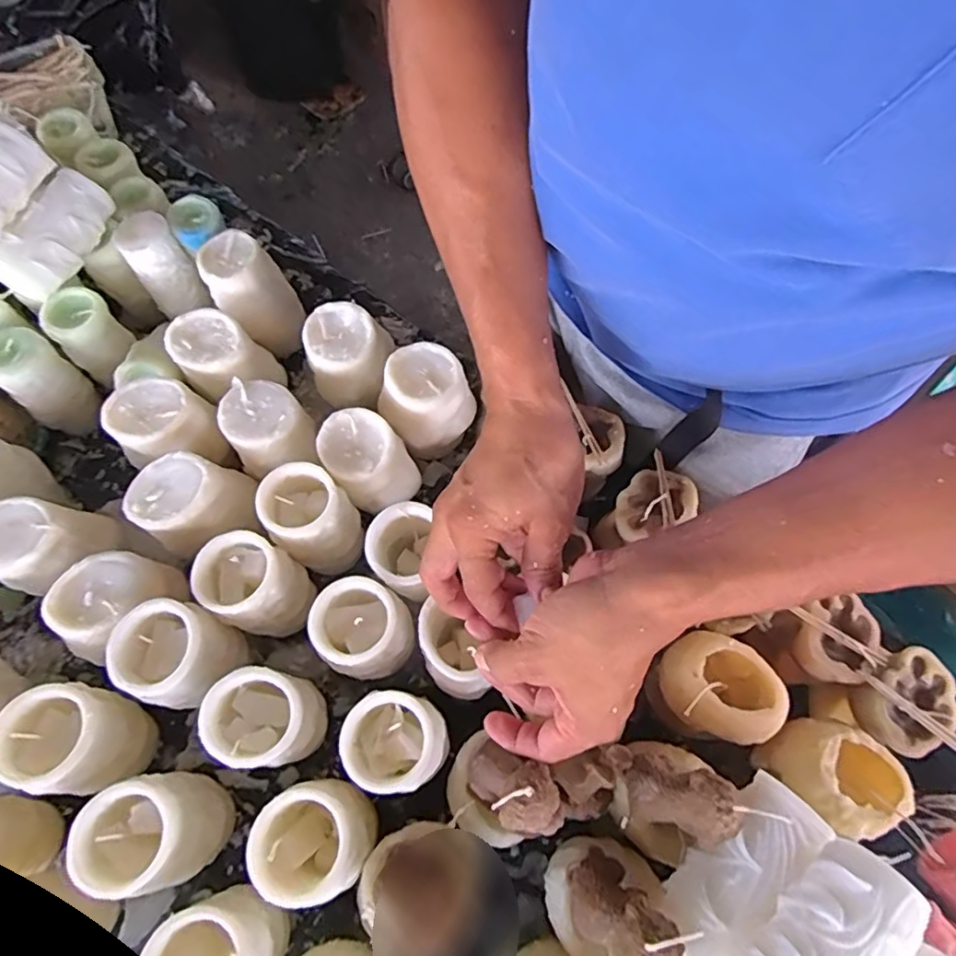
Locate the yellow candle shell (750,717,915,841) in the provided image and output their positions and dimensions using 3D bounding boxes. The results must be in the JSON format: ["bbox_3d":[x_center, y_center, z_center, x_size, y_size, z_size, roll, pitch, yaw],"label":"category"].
[{"bbox_3d":[0.243,0.202,0.397,0.065,0.055,0.076,-38,72,-16],"label":"yellow candle shell"}]

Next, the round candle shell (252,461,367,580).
[{"bbox_3d":[-0.133,0.038,0.472,0.064,0.098,0.059,1,66,-1],"label":"round candle shell"}]

